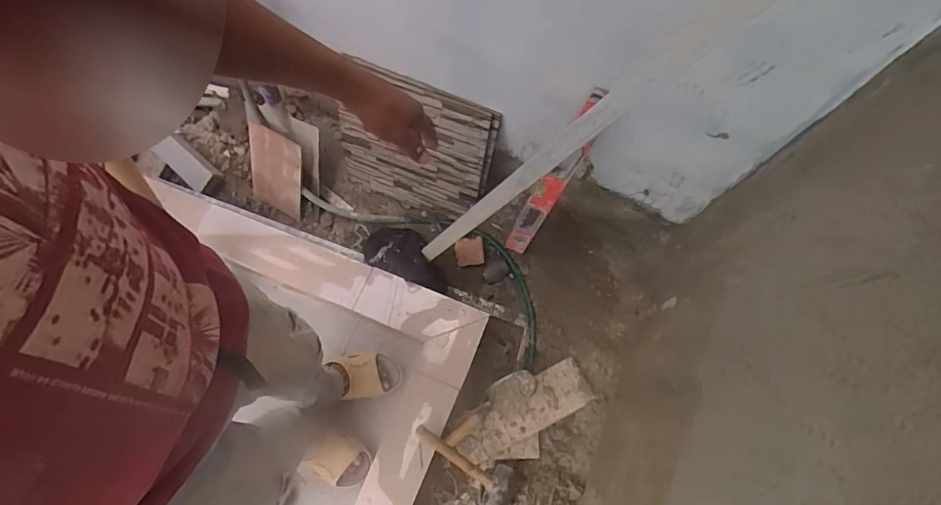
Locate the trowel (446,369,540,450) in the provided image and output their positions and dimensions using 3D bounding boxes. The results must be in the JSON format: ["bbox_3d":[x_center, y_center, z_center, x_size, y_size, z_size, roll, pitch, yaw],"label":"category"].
[{"bbox_3d":[0.050,0.390,1.205,0.262,0.049,0.086,-35,76,-9],"label":"trowel"}]

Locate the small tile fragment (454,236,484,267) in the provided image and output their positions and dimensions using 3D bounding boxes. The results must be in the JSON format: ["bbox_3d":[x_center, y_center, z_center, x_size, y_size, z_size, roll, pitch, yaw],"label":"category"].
[{"bbox_3d":[-0.003,-0.002,1.348,0.080,0.012,0.077,-6,91,-3],"label":"small tile fragment"}]

